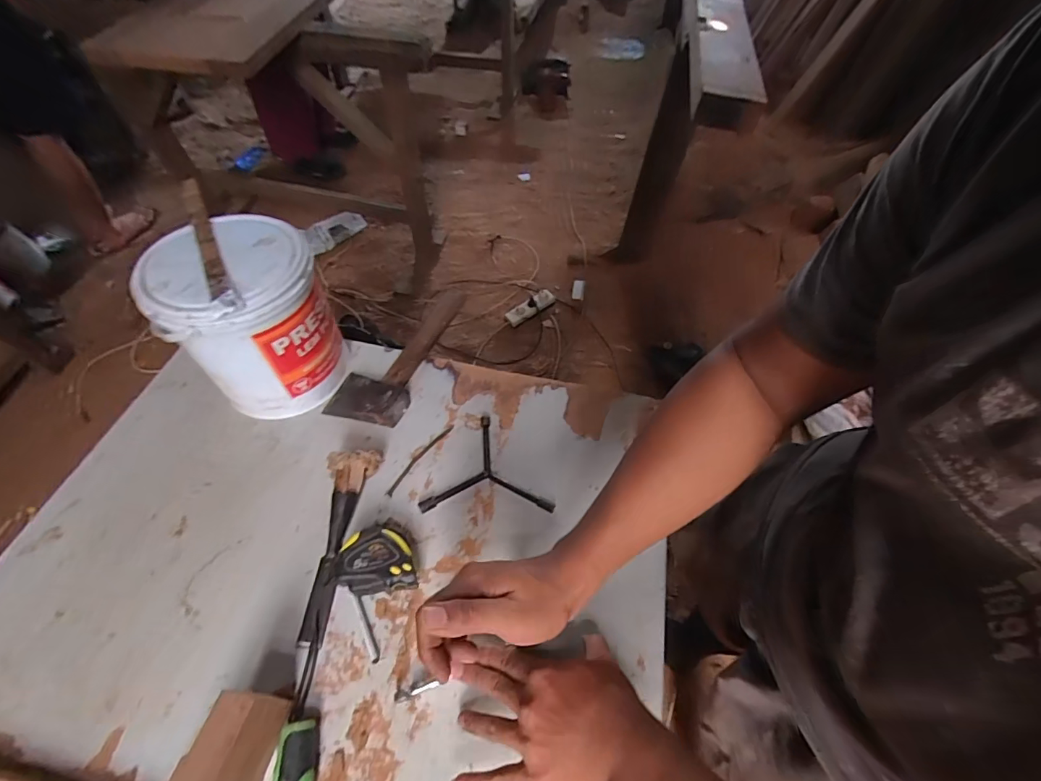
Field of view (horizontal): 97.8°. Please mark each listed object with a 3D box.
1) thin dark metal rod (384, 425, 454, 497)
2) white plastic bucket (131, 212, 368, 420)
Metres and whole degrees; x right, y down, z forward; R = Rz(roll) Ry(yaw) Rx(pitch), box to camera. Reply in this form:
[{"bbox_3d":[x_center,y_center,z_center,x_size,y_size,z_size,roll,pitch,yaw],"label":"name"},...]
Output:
[{"bbox_3d":[-0.132,0.088,0.595,0.013,0.004,0.122,29,56,18],"label":"thin dark metal rod"},{"bbox_3d":[-0.342,-0.080,0.586,0.165,0.217,0.168,0,58,-1],"label":"white plastic bucket"}]

